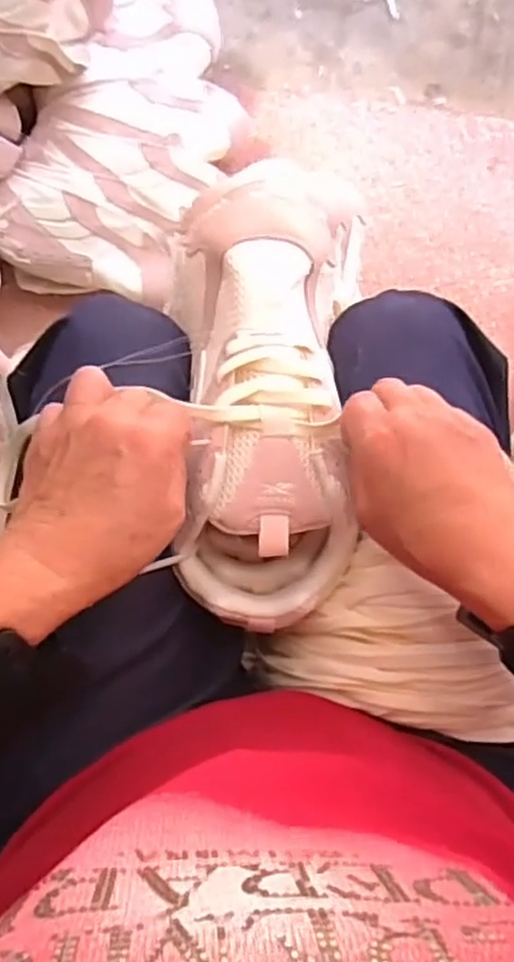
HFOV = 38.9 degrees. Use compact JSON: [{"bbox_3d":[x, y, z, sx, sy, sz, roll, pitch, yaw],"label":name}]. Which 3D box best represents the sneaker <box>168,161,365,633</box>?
[{"bbox_3d":[0.005,-0.053,0.424,0.104,0.076,0.261,1,86,-1],"label":"sneaker"}]

